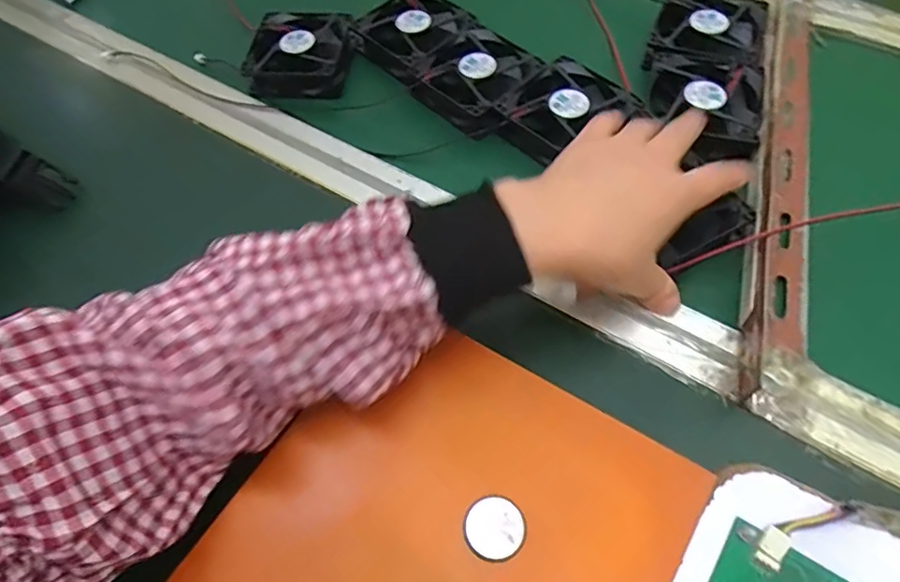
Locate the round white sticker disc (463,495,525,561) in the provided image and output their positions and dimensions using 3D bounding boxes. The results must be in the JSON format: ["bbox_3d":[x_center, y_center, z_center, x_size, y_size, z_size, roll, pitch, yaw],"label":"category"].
[{"bbox_3d":[0.022,0.115,0.280,0.029,0.004,0.029,-2,55,2],"label":"round white sticker disc"}]

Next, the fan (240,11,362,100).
[{"bbox_3d":[-0.125,-0.205,0.493,0.085,0.029,0.085,2,55,5],"label":"fan"}]

